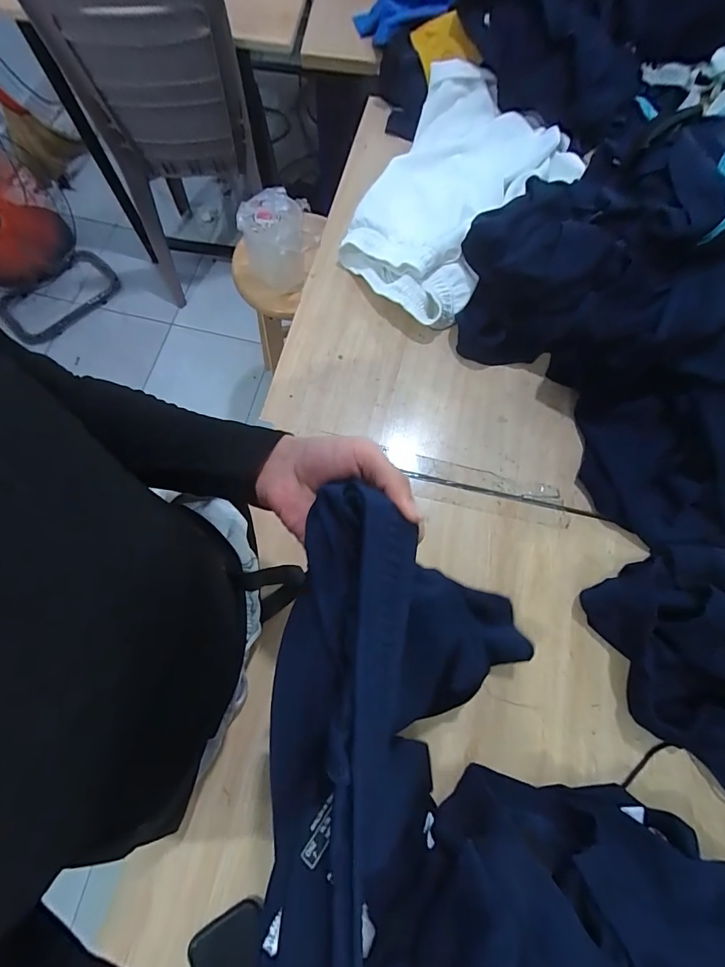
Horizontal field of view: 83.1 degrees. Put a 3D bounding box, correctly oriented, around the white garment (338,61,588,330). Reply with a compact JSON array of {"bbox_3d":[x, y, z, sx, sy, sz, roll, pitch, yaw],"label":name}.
[{"bbox_3d":[0.151,-0.500,0.698,0.298,0.065,0.500,34,74,8],"label":"white garment"}]

